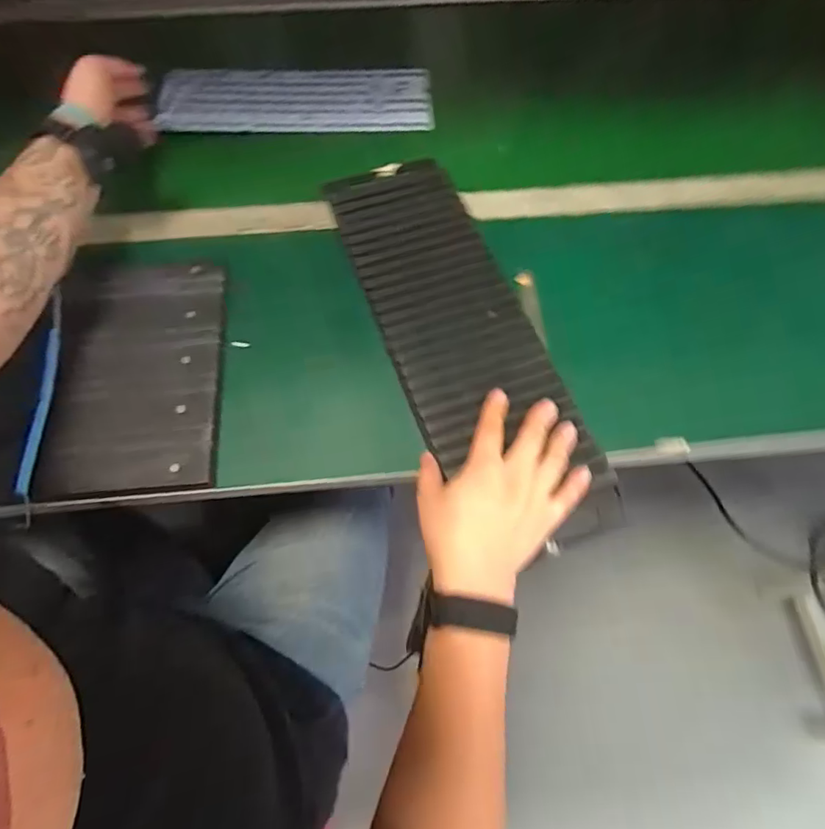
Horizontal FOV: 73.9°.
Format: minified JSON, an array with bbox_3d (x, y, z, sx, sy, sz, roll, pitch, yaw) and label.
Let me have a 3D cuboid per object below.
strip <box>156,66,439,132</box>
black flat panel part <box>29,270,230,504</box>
[{"bbox_3d":[-0.151,-0.416,0.724,0.346,0.016,0.124,-1,65,-2],"label":"strip"},{"bbox_3d":[-0.264,-0.046,0.524,0.157,0.015,0.246,-6,65,-3],"label":"black flat panel part"}]

